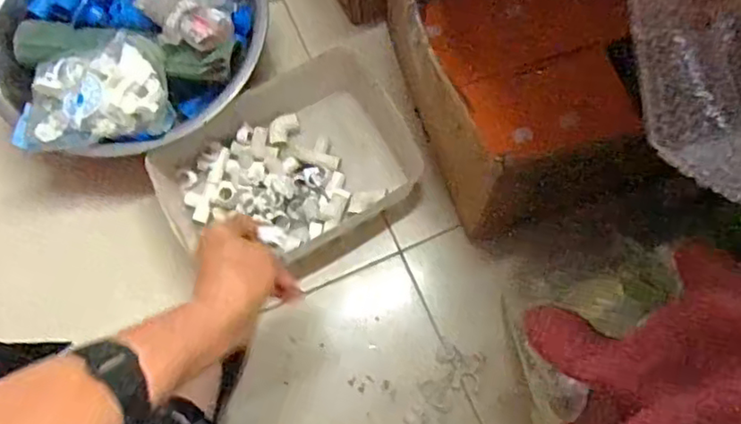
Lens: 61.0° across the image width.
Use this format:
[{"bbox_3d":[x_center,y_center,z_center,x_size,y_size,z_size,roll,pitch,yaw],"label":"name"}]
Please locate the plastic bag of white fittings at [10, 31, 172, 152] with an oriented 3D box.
[{"bbox_3d":[-0.320,-0.136,0.722,0.172,0.046,0.129,-8,73,-2],"label":"plastic bag of white fittings"}]

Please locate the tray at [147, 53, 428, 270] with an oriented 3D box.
[{"bbox_3d":[-0.101,-0.055,0.786,0.310,0.049,0.211,-32,76,-9],"label":"tray"}]

